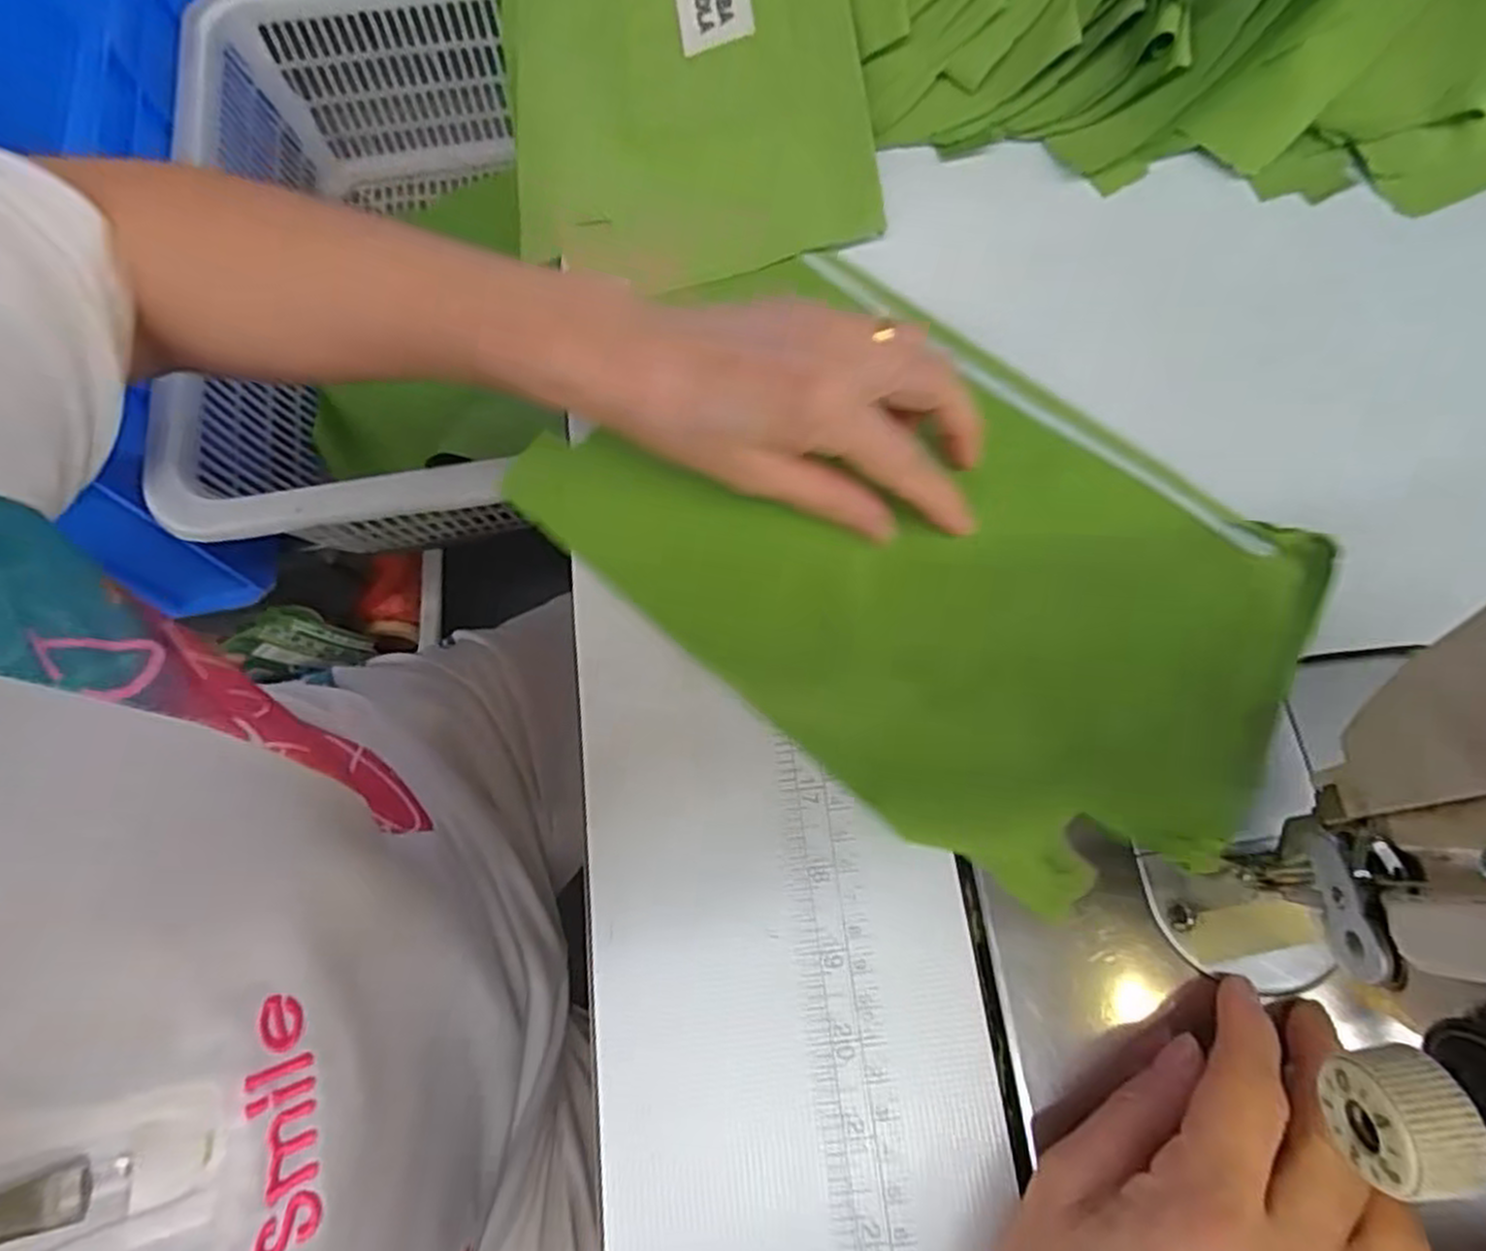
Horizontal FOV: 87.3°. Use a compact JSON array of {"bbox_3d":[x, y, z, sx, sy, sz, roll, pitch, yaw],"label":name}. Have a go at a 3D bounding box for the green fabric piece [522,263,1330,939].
[{"bbox_3d":[0.063,-0.028,0.286,0.264,0.009,0.165,37,76,13],"label":"green fabric piece"}]

